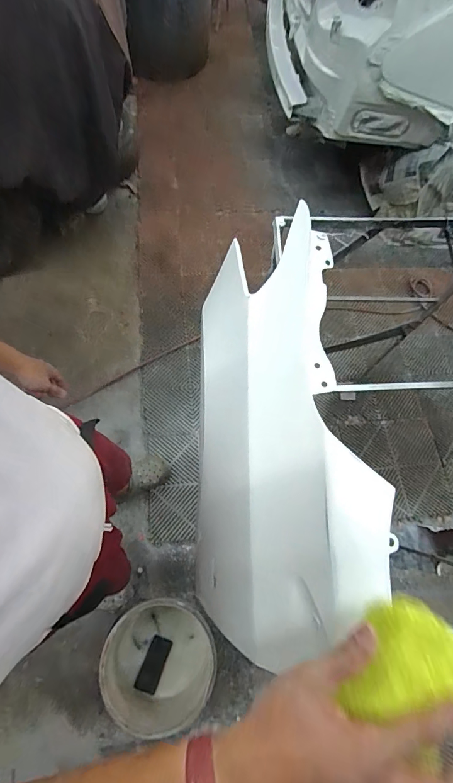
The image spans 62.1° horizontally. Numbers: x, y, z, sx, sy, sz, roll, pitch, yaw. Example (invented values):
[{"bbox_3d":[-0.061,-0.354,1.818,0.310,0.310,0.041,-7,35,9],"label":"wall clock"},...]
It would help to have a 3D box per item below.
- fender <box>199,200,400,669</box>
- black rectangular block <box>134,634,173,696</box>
[{"bbox_3d":[0.060,0.066,0.684,0.099,0.404,0.645,12,58,-25],"label":"fender"},{"bbox_3d":[-0.224,0.844,1.166,0.068,0.006,0.142,15,54,12],"label":"black rectangular block"}]

